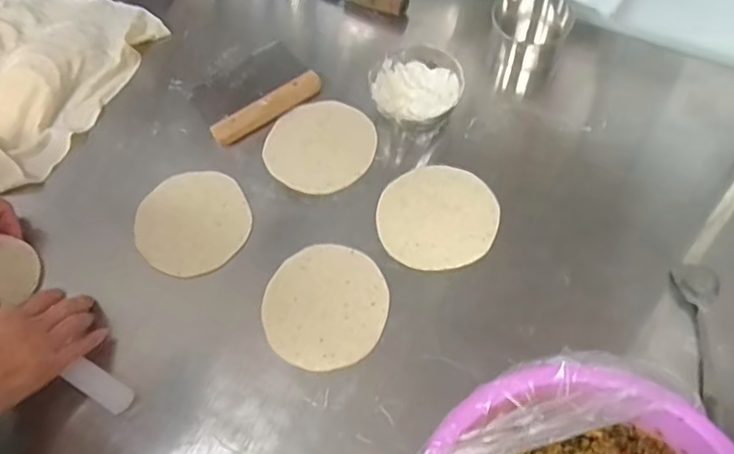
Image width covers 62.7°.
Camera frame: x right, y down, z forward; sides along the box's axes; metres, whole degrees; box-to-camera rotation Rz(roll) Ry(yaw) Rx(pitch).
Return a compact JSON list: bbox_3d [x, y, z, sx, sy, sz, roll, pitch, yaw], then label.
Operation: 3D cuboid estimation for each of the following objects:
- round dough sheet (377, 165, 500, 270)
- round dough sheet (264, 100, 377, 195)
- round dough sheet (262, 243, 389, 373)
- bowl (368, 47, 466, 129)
[{"bbox_3d":[0.079,-0.014,0.678,0.132,0.008,0.120,-1,64,3],"label":"round dough sheet"},{"bbox_3d":[-0.057,-0.100,0.738,0.127,0.005,0.127,-1,64,3],"label":"round dough sheet"},{"bbox_3d":[-0.044,0.080,0.638,0.127,0.010,0.138,-1,64,3],"label":"round dough sheet"},{"bbox_3d":[0.060,-0.165,0.730,0.110,0.047,0.099,2,64,4],"label":"bowl"}]

